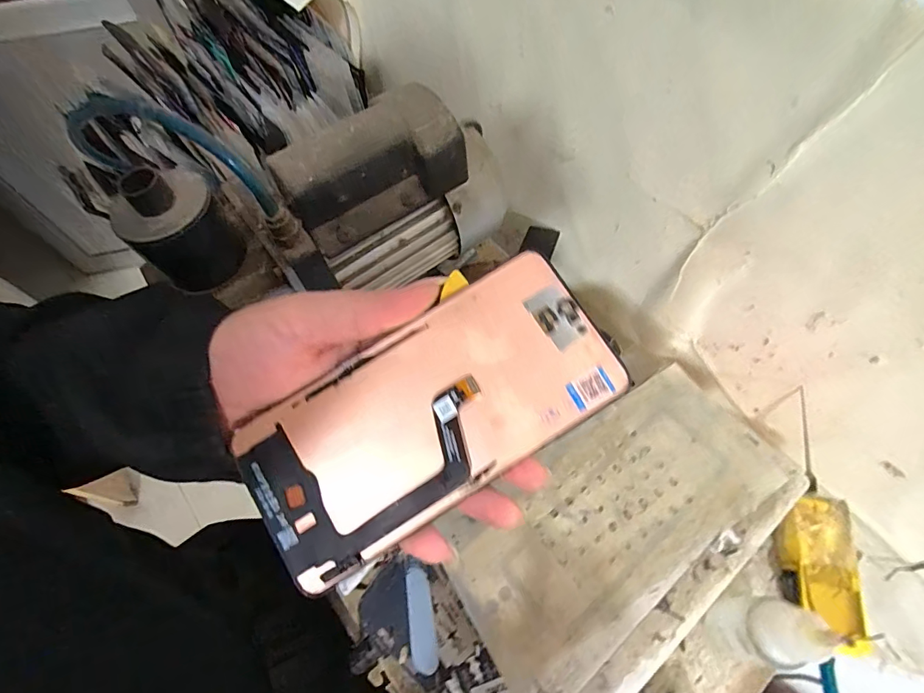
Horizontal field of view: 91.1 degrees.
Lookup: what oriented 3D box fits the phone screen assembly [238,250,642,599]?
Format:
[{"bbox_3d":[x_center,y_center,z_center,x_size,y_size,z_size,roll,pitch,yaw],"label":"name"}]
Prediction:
[{"bbox_3d":[-0.013,0.028,0.194,0.158,0.004,0.074,-32,78,-5],"label":"phone screen assembly"}]

